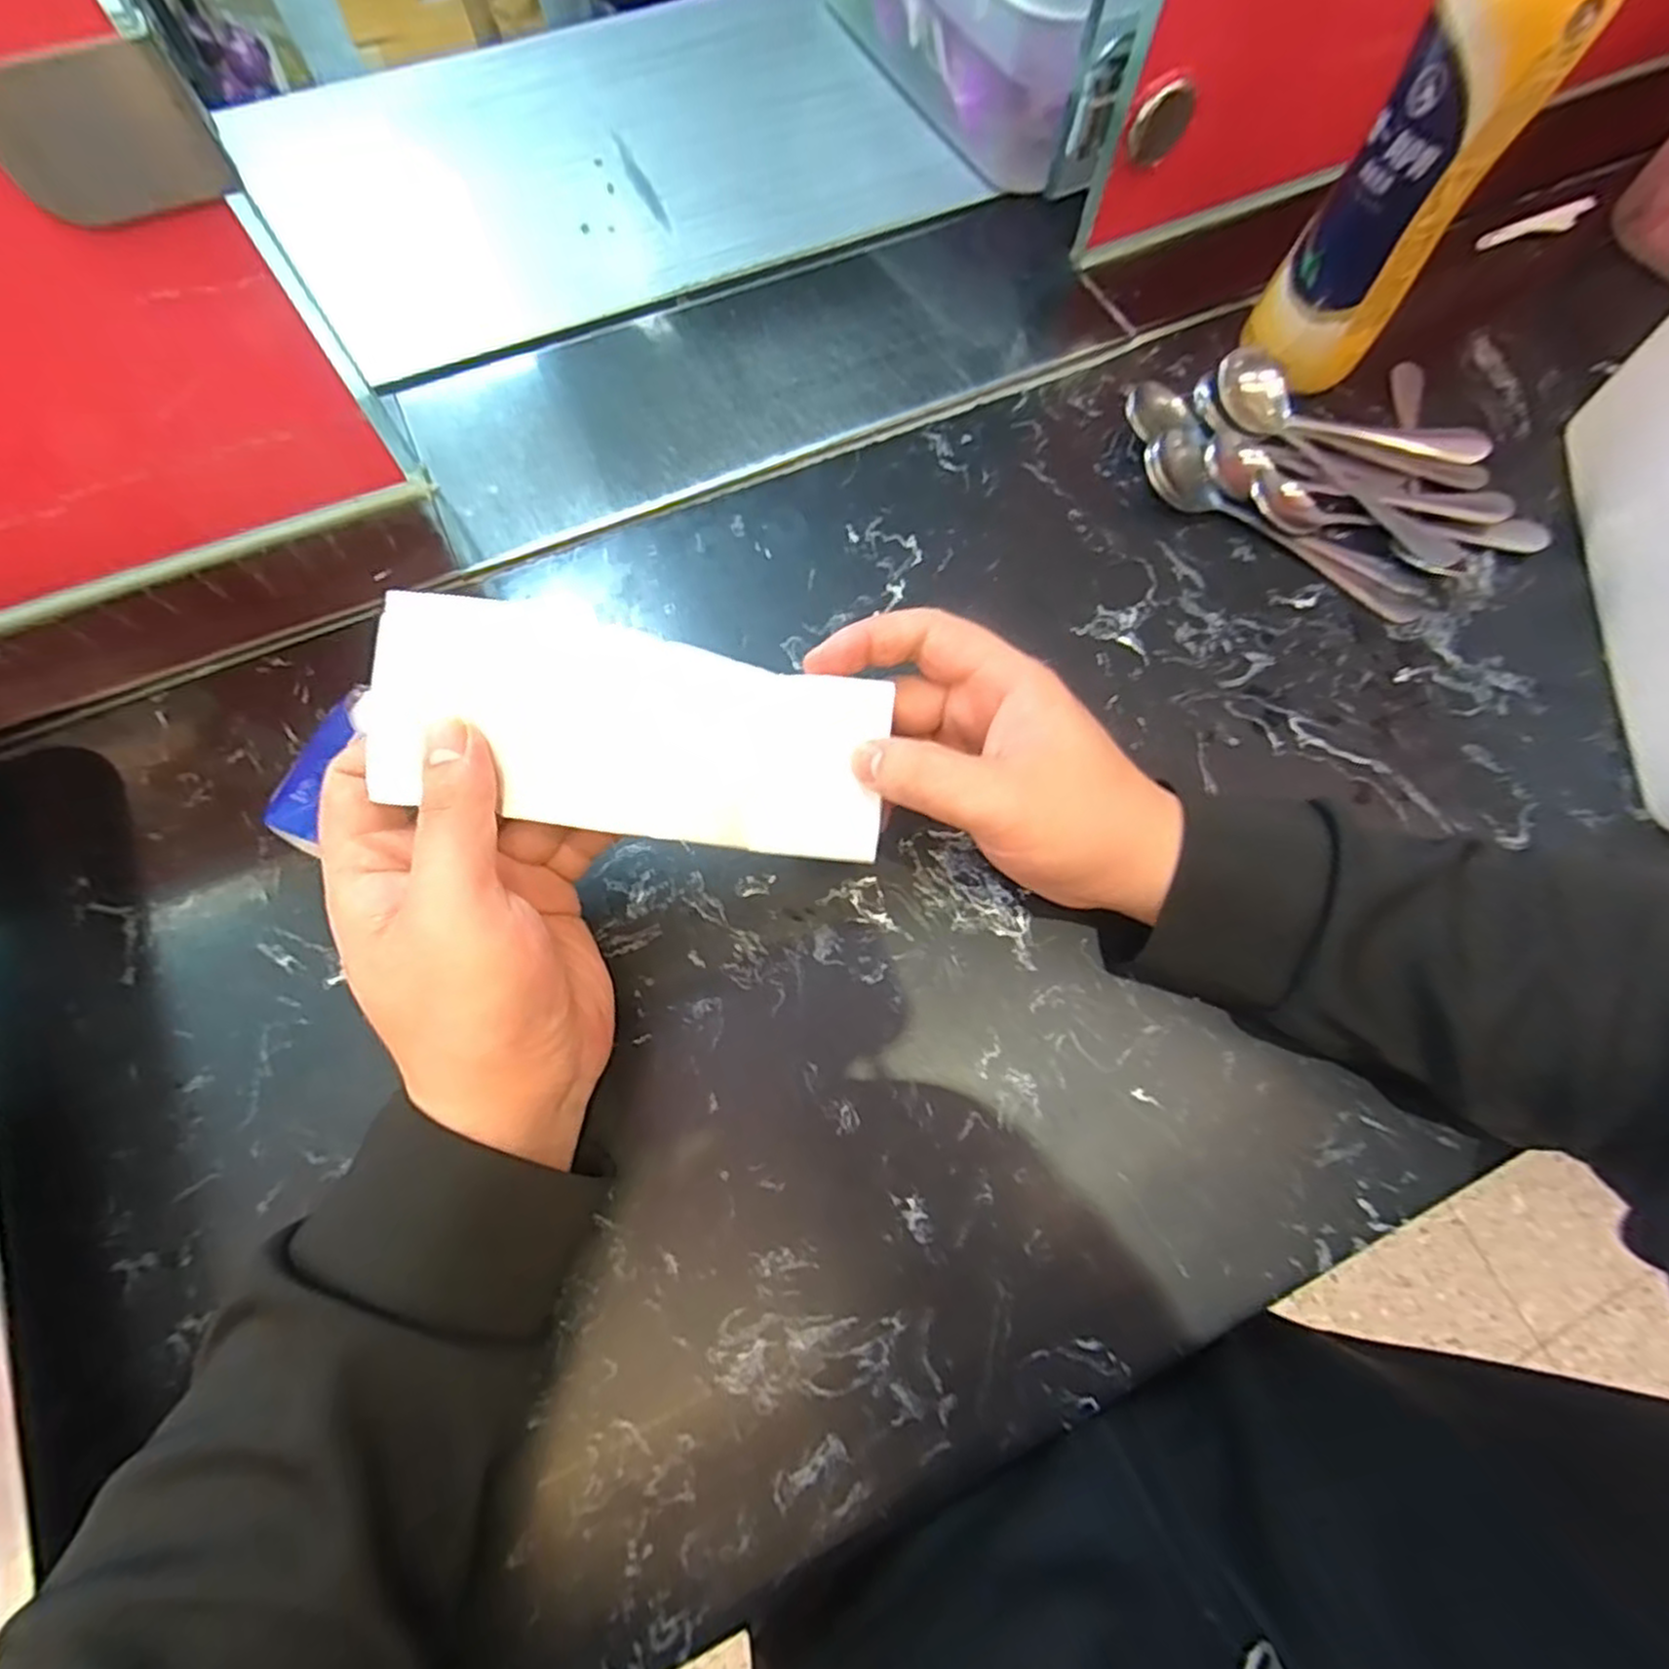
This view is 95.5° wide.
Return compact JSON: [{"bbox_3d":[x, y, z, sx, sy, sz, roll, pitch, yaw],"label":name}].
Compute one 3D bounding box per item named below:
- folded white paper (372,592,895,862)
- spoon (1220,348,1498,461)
[{"bbox_3d":[-0.065,-0.036,0.276,0.176,0.015,0.071,8,89,-19],"label":"folded white paper"},{"bbox_3d":[0.290,-0.239,0.425,0.152,0.031,0.032,10,71,1],"label":"spoon"}]

